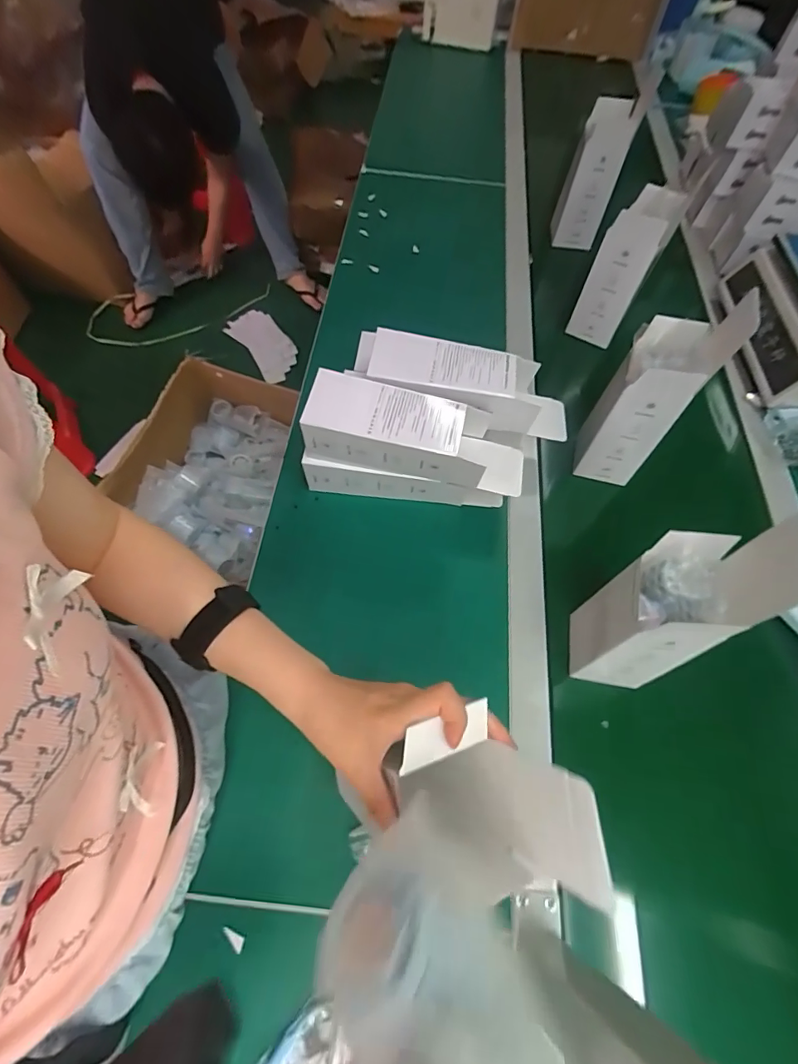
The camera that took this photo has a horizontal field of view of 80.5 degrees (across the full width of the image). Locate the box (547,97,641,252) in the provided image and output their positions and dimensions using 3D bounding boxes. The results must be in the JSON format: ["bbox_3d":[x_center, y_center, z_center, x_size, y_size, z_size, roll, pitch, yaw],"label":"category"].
[{"bbox_3d":[0.339,-0.622,0.839,0.087,0.199,0.095,16,62,6],"label":"box"}]

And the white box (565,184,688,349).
[{"bbox_3d":[0.330,-0.388,0.710,0.077,0.183,0.090,30,65,13],"label":"white box"}]

